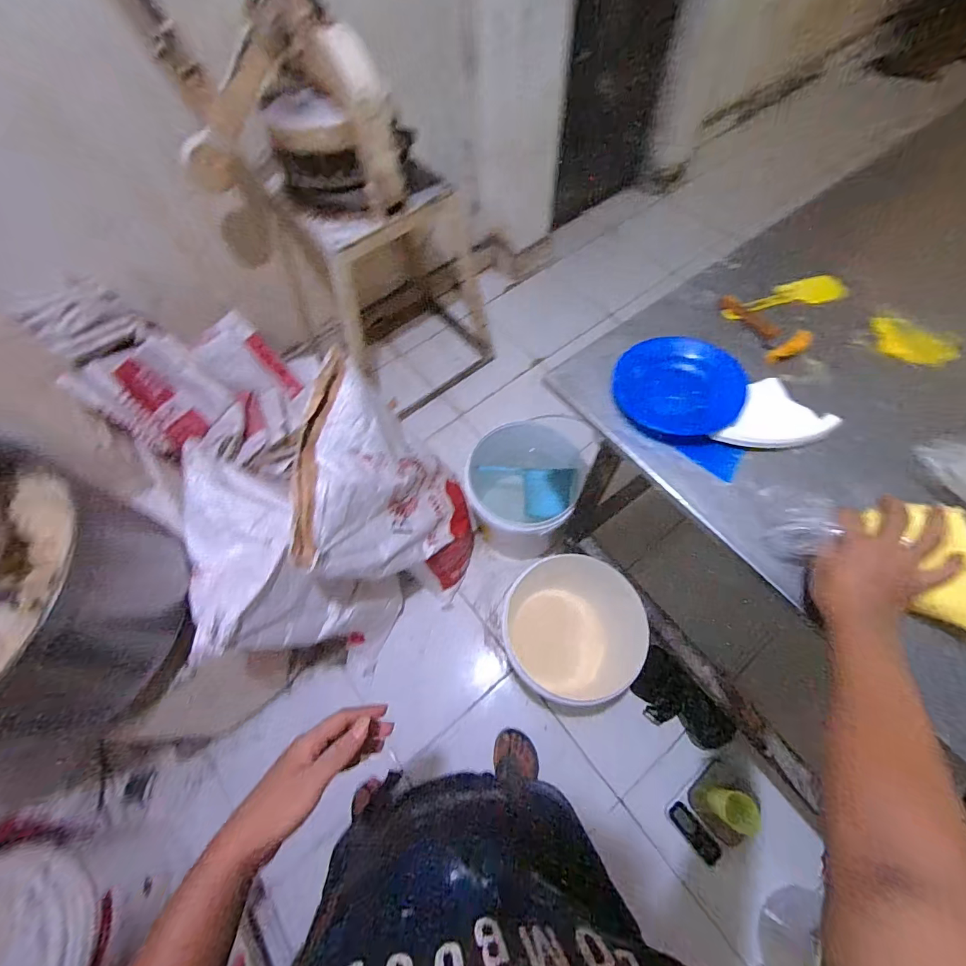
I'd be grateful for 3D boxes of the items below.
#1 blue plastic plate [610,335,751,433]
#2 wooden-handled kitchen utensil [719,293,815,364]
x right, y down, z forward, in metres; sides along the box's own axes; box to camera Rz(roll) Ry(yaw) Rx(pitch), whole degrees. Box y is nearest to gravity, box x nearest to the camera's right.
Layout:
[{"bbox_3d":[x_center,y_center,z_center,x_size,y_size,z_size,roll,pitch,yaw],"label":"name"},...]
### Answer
[{"bbox_3d":[0.260,-0.133,0.571,0.160,0.025,0.132,22,84,14],"label":"blue plastic plate"},{"bbox_3d":[0.407,-0.232,0.626,0.059,0.028,0.137,-34,67,-13],"label":"wooden-handled kitchen utensil"}]

